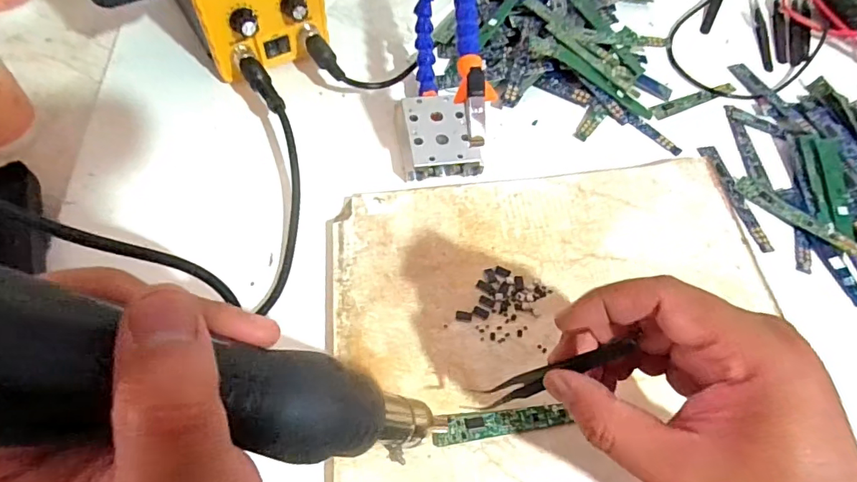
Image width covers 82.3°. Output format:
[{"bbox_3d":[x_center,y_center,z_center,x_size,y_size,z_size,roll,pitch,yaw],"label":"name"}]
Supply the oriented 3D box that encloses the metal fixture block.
[{"bbox_3d":[0.009,-0.081,0.378,0.050,0.022,0.066,-10,62,-10],"label":"metal fixture block"}]

